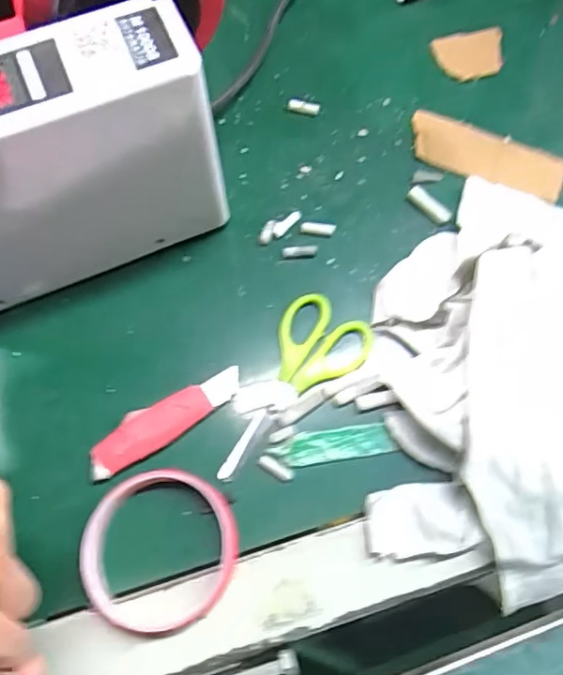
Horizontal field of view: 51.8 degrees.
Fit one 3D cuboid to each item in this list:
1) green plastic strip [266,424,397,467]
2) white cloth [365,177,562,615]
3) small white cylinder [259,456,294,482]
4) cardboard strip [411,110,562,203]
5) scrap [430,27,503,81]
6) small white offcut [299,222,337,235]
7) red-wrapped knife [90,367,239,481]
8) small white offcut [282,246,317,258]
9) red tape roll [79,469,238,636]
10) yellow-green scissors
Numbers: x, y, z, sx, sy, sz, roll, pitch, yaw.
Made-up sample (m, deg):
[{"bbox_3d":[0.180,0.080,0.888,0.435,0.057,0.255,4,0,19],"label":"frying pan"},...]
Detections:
[{"bbox_3d":[0.031,0.067,0.356,0.074,0.004,0.019,-5,72,-2],"label":"green plastic strip"},{"bbox_3d":[0.134,0.026,0.335,0.154,0.069,0.232,4,70,3],"label":"white cloth"},{"bbox_3d":[-0.003,0.079,0.351,0.022,0.004,0.008,33,75,10],"label":"small white cylinder"},{"bbox_3d":[0.150,-0.134,0.426,0.115,0.006,0.045,24,73,7],"label":"cardboard strip"},{"bbox_3d":[0.149,-0.225,0.458,0.053,0.005,0.041,-16,79,4],"label":"scrap"},{"bbox_3d":[0.025,-0.076,0.402,0.024,0.004,0.009,8,72,2],"label":"small white offcut"},{"bbox_3d":[-0.070,0.052,0.360,0.101,0.012,0.026,-30,74,-10],"label":"red-wrapped knife"},{"bbox_3d":[0.013,-0.059,0.399,0.023,0.004,0.007,-1,72,-1],"label":"small white offcut"},{"bbox_3d":[-0.069,0.122,0.332,0.085,0.019,0.086,0,72,0],"label":"red tape roll"},{"bbox_3d":[0.003,0.034,0.368,0.058,0.004,0.130,33,75,10],"label":"yellow-green scissors"}]

